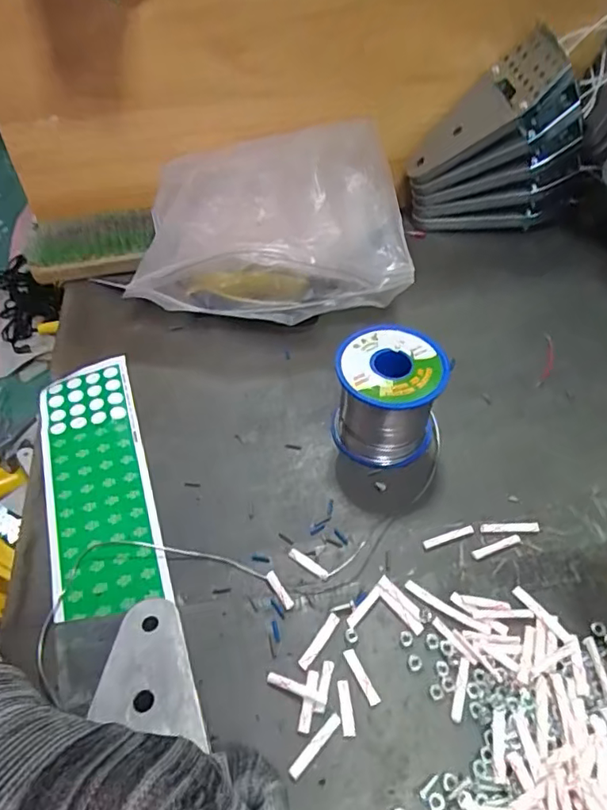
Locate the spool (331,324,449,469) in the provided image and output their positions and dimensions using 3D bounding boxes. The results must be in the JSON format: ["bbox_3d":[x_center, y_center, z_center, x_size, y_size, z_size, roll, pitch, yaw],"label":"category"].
[{"bbox_3d":[0.053,-0.005,0.349,0.062,0.065,0.064,0,49,0],"label":"spool"}]

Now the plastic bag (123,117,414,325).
[{"bbox_3d":[-0.026,-0.135,0.435,0.199,0.094,0.139,-1,49,-1],"label":"plastic bag"}]

